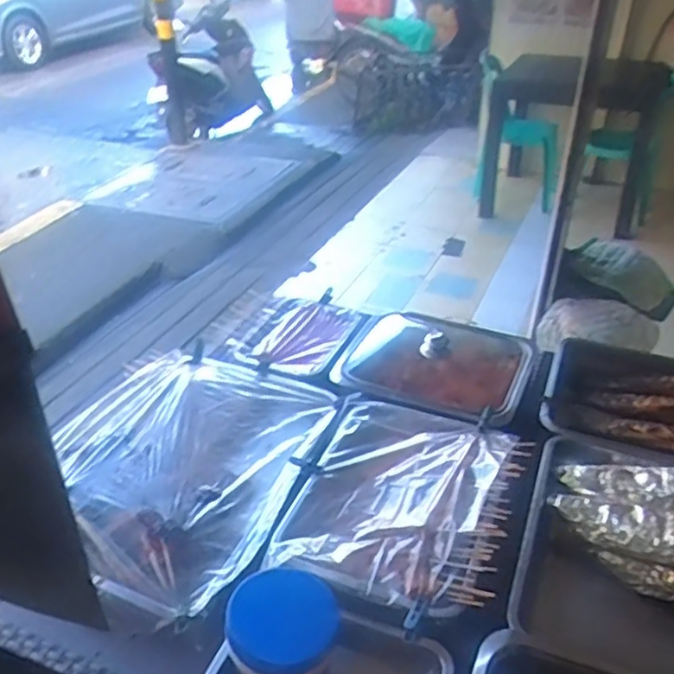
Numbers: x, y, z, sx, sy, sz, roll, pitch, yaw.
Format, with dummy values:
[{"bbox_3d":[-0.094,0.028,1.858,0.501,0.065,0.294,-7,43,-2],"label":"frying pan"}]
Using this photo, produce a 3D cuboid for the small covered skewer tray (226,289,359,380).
[{"bbox_3d":[-0.084,-0.008,1.359,0.207,0.046,0.282,12,35,16],"label":"small covered skewer tray"}]

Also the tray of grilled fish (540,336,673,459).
[{"bbox_3d":[0.578,0.124,1.153,0.408,0.080,0.239,9,35,13],"label":"tray of grilled fish"}]

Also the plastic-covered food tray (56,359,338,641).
[{"bbox_3d":[-0.244,0.195,1.041,0.373,0.056,0.494,11,35,15],"label":"plastic-covered food tray"}]

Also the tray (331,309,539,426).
[{"bbox_3d":[0.171,0.053,1.289,0.370,0.135,0.322,15,36,21],"label":"tray"}]

